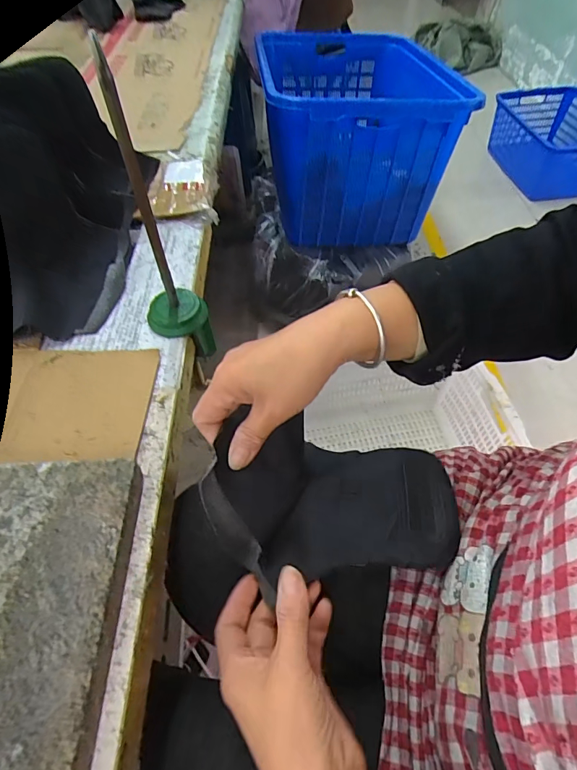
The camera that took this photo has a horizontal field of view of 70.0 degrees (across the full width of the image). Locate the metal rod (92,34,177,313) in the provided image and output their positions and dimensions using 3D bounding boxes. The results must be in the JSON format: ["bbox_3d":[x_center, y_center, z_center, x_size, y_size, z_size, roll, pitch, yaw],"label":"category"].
[{"bbox_3d":[-0.119,-0.143,0.350,0.010,0.235,0.010,-13,55,-8],"label":"metal rod"}]

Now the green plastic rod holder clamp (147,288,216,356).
[{"bbox_3d":[-0.116,-0.060,0.454,0.059,0.077,0.048,-23,57,-15],"label":"green plastic rod holder clamp"}]

